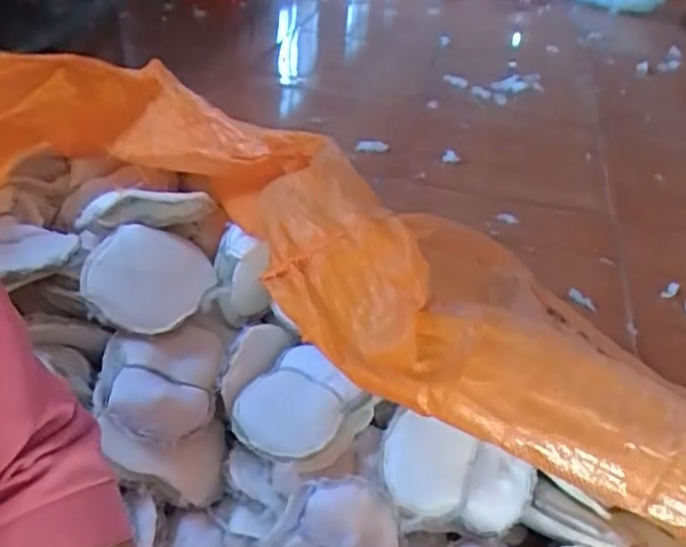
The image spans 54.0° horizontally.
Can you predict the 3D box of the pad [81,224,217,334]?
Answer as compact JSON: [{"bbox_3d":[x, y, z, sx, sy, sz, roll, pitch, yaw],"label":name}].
[{"bbox_3d":[-0.251,0.002,0.877,0.140,0.025,0.153,36,57,0],"label":"pad"}]

